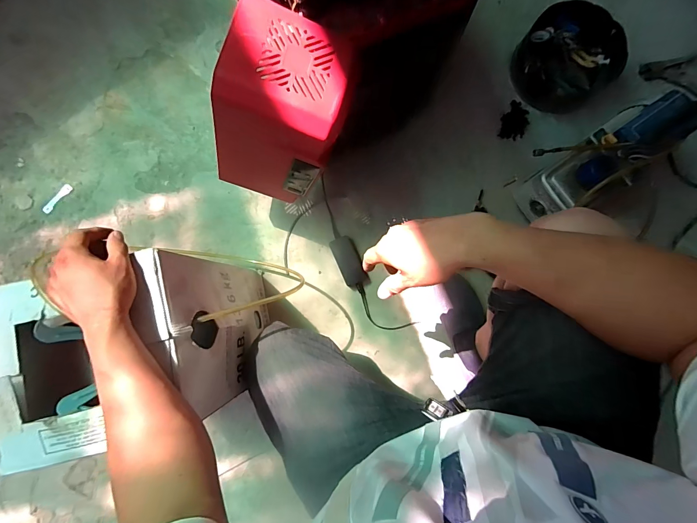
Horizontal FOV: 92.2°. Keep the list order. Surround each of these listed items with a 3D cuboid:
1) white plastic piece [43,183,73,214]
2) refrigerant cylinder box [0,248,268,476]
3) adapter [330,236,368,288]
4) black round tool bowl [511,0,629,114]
[{"bbox_3d":[-0.768,-0.166,0.883,0.022,0.010,0.093,38,86,6],"label":"white plastic piece"},{"bbox_3d":[-0.320,0.141,0.601,0.266,0.381,0.231,-15,83,0],"label":"refrigerant cylinder box"},{"bbox_3d":[0.001,-0.001,0.832,0.059,0.025,0.122,-24,83,-1],"label":"adapter"},{"bbox_3d":[0.549,-0.507,0.846,0.228,0.083,0.232,0,83,2],"label":"black round tool bowl"}]

